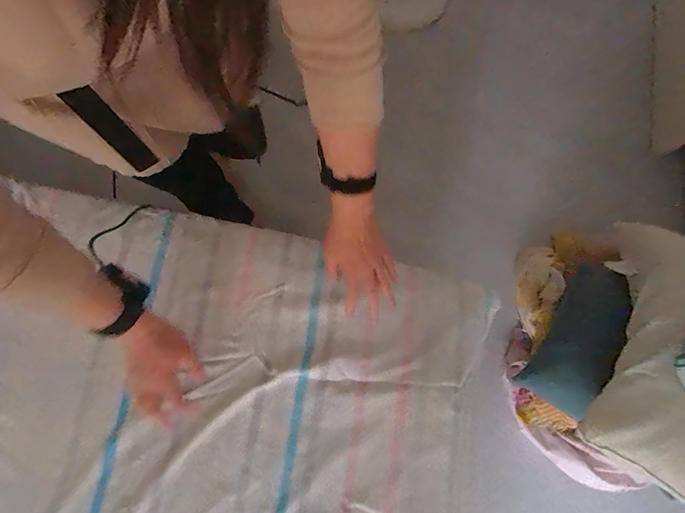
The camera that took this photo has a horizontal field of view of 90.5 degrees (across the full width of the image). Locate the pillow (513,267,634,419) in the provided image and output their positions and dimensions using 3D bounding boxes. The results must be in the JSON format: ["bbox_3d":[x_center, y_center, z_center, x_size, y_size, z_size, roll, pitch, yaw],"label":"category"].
[{"bbox_3d":[0.665,0.221,0.940,0.063,0.242,0.415,23,92,-17],"label":"pillow"}]

